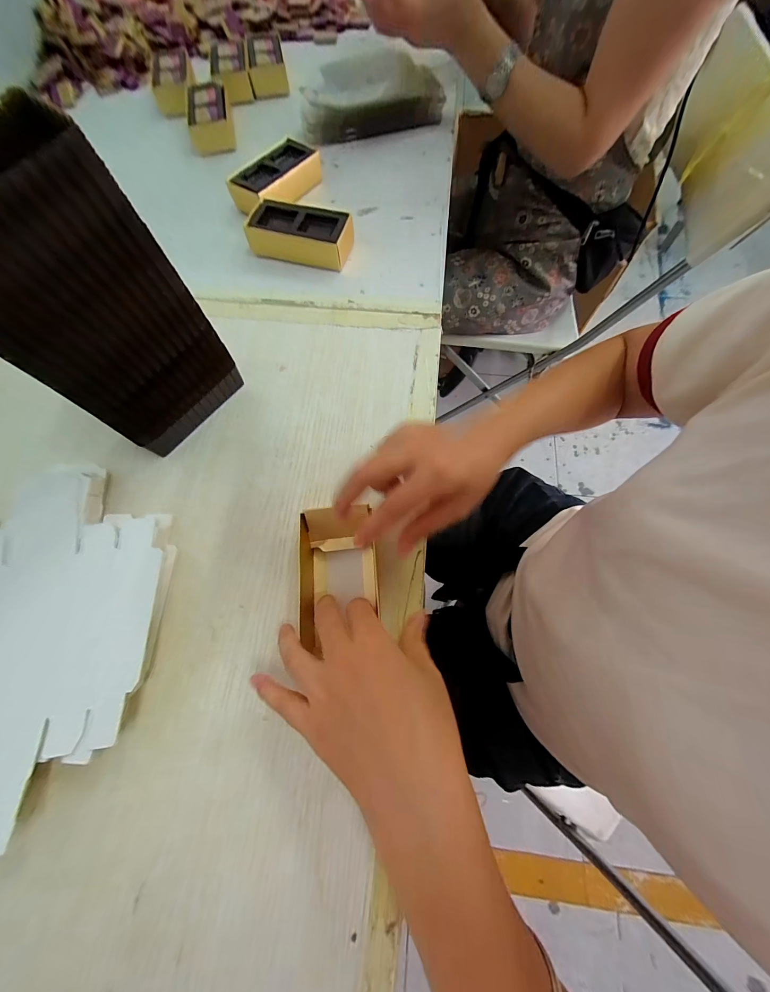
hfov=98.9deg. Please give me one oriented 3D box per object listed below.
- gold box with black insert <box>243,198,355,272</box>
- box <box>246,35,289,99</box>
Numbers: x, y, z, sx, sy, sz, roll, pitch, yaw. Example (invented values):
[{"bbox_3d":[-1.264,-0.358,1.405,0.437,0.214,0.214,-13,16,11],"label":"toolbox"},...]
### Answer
[{"bbox_3d":[-0.098,-0.312,0.394,0.126,0.034,0.056,16,71,7],"label":"gold box with black insert"},{"bbox_3d":[-0.193,-0.702,0.537,0.056,0.033,0.103,-11,71,-4],"label":"box"}]

